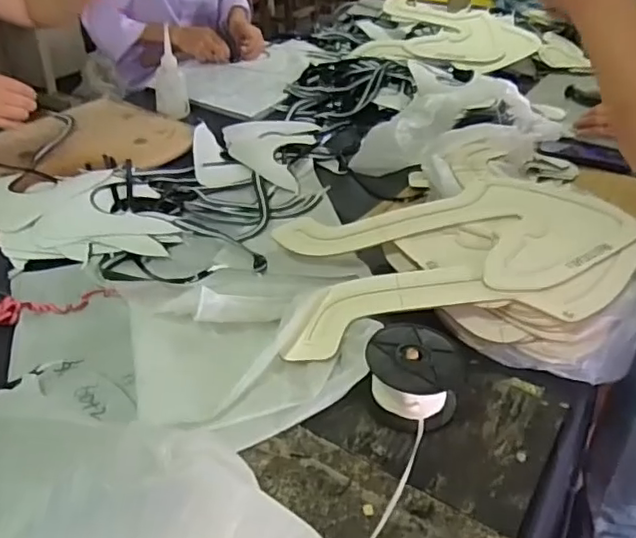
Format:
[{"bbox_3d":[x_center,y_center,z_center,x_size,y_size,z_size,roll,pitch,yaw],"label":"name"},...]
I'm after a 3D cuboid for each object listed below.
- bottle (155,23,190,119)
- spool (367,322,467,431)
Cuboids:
[{"bbox_3d":[-0.286,-0.373,1.141,0.064,0.138,0.051,-15,40,-22],"label":"bottle"},{"bbox_3d":[0.095,0.110,0.600,0.093,0.062,0.092,1,36,-1],"label":"spool"}]

